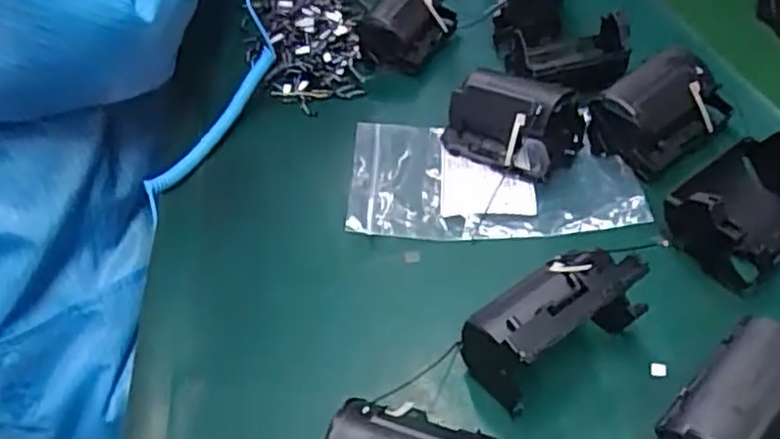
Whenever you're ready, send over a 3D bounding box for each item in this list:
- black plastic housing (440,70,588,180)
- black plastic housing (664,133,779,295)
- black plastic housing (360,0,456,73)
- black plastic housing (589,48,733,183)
[{"bbox_3d":[0.070,-0.056,0.402,0.073,0.041,0.051,19,48,27],"label":"black plastic housing"},{"bbox_3d":[0.169,-0.008,0.331,0.078,0.035,0.056,-33,47,-26],"label":"black plastic housing"},{"bbox_3d":[0.013,-0.140,0.503,0.047,0.042,0.072,16,47,23],"label":"black plastic housing"},{"bbox_3d":[0.148,-0.060,0.388,0.070,0.043,0.047,-30,46,-24],"label":"black plastic housing"}]

